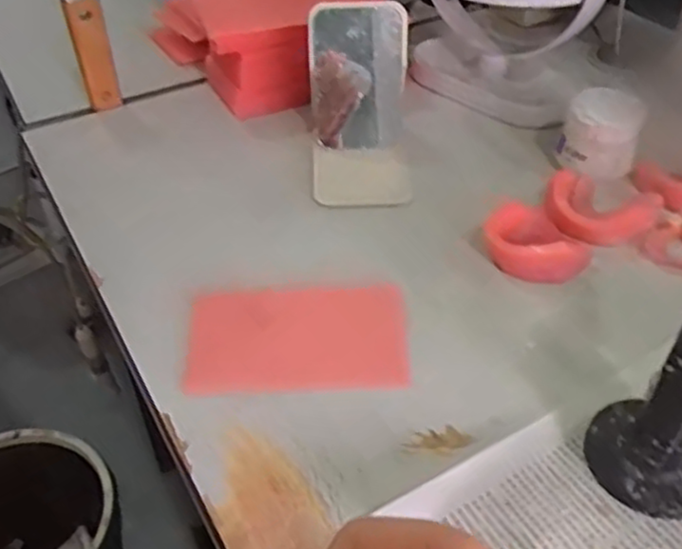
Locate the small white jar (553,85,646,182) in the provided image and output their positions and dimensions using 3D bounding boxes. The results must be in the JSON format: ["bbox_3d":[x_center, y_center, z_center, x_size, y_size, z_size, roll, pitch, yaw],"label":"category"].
[{"bbox_3d":[0.179,-0.096,0.497,0.051,0.043,0.054,-1,43,1],"label":"small white jar"}]

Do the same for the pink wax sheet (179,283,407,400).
[{"bbox_3d":[-0.024,0.034,0.392,0.118,0.006,0.071,-3,43,-1],"label":"pink wax sheet"}]

